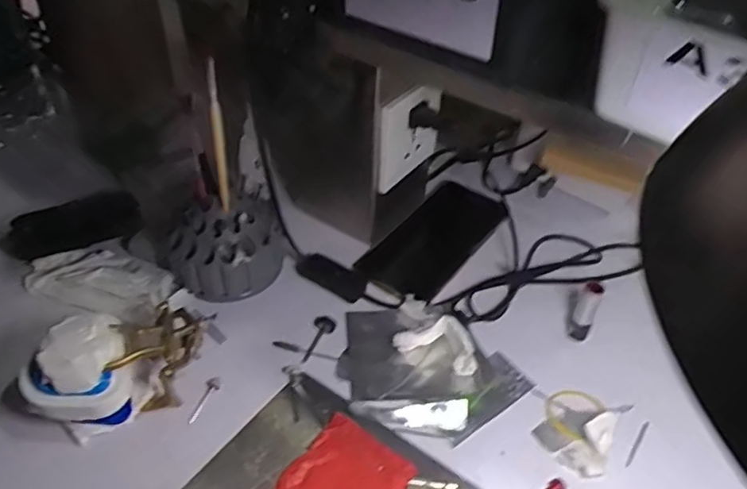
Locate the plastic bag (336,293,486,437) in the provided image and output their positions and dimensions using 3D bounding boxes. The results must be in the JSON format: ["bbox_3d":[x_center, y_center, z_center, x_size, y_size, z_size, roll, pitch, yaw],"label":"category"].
[{"bbox_3d":[0.030,0.086,0.491,0.113,0.029,0.113,9,44,7],"label":"plastic bag"}]

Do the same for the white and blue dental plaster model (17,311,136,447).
[{"bbox_3d":[-0.207,0.099,0.435,0.068,0.076,0.062,-17,47,-19],"label":"white and blue dental plaster model"}]

